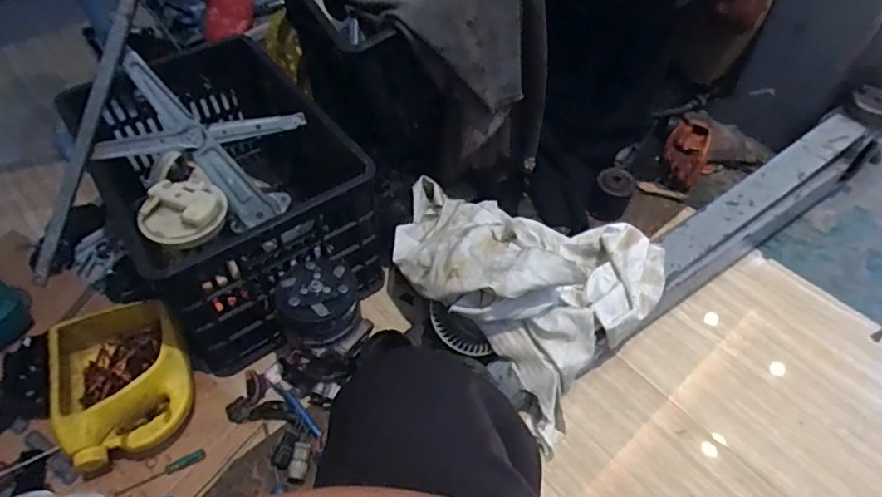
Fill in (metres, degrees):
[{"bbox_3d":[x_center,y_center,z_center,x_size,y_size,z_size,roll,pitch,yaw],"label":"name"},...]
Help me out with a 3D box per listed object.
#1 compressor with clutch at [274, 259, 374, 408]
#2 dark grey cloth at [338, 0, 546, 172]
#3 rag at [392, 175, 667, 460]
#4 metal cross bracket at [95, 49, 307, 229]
[{"bbox_3d":[-0.177,0.125,0.820,0.126,0.178,0.137,36,58,24],"label":"compressor with clutch"},{"bbox_3d":[-0.024,-0.378,0.986,0.268,0.342,0.396,-26,56,-21],"label":"dark grey cloth"},{"bbox_3d":[0.134,0.016,0.903,0.323,0.232,0.422,-34,59,-25],"label":"rag"},{"bbox_3d":[-0.372,-0.154,0.875,0.282,0.207,0.045,15,9,-24],"label":"metal cross bracket"}]

